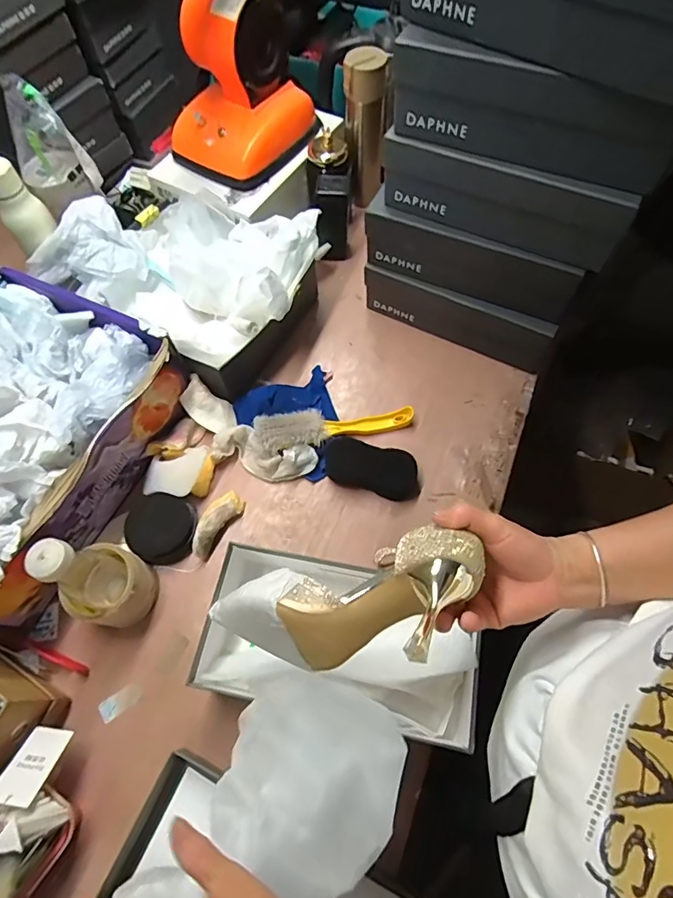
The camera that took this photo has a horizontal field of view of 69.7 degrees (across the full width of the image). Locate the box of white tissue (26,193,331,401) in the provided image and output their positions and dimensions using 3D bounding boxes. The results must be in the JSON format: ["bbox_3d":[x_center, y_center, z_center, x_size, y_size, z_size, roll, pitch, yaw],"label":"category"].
[{"bbox_3d":[-0.227,-0.287,0.767,0.373,0.144,0.298,26,68,14],"label":"box of white tissue"}]

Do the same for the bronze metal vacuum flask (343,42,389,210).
[{"bbox_3d":[0.050,-0.536,0.830,0.065,0.245,0.052,-2,64,1],"label":"bronze metal vacuum flask"}]

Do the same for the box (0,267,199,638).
[{"bbox_3d":[-0.417,-0.021,0.613,0.306,0.178,0.398,25,68,14],"label":"box"}]

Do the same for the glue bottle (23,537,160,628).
[{"bbox_3d":[-0.266,0.152,0.555,0.076,0.185,0.083,14,65,9],"label":"glue bottle"}]

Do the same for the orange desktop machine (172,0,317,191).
[{"bbox_3d":[-0.153,-0.573,0.759,0.184,0.202,0.210,40,72,19],"label":"orange desktop machine"}]

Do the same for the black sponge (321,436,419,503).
[{"bbox_3d":[0.049,0.025,0.679,0.136,0.037,0.061,15,66,9],"label":"black sponge"}]

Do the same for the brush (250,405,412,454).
[{"bbox_3d":[-0.002,-0.037,0.706,0.232,0.040,0.055,-5,63,-15],"label":"brush"}]

